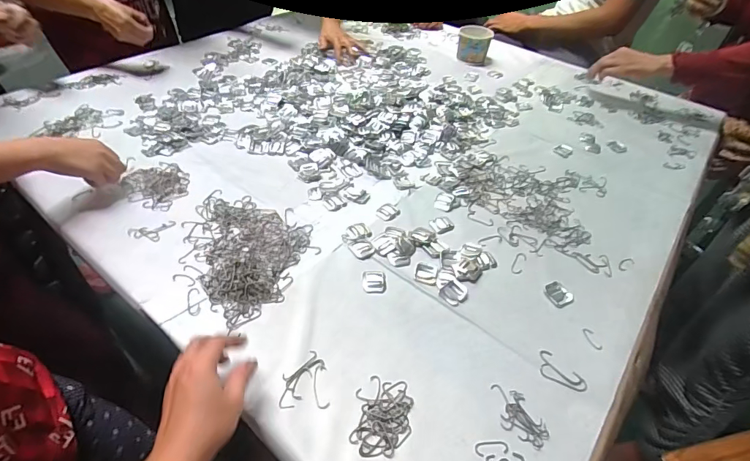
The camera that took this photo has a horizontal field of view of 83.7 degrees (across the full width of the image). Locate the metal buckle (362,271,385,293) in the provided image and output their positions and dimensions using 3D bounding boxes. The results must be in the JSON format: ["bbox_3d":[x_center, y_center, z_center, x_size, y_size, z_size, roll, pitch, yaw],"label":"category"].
[{"bbox_3d":[-0.001,0.069,0.574,0.031,0.004,0.036,2,44,-2],"label":"metal buckle"}]

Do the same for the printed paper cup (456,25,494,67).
[{"bbox_3d":[0.268,-0.503,1.139,0.087,0.078,0.076,11,44,8],"label":"printed paper cup"}]

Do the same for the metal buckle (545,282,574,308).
[{"bbox_3d":[0.252,0.087,0.573,0.031,0.009,0.035,-18,48,-21],"label":"metal buckle"}]

